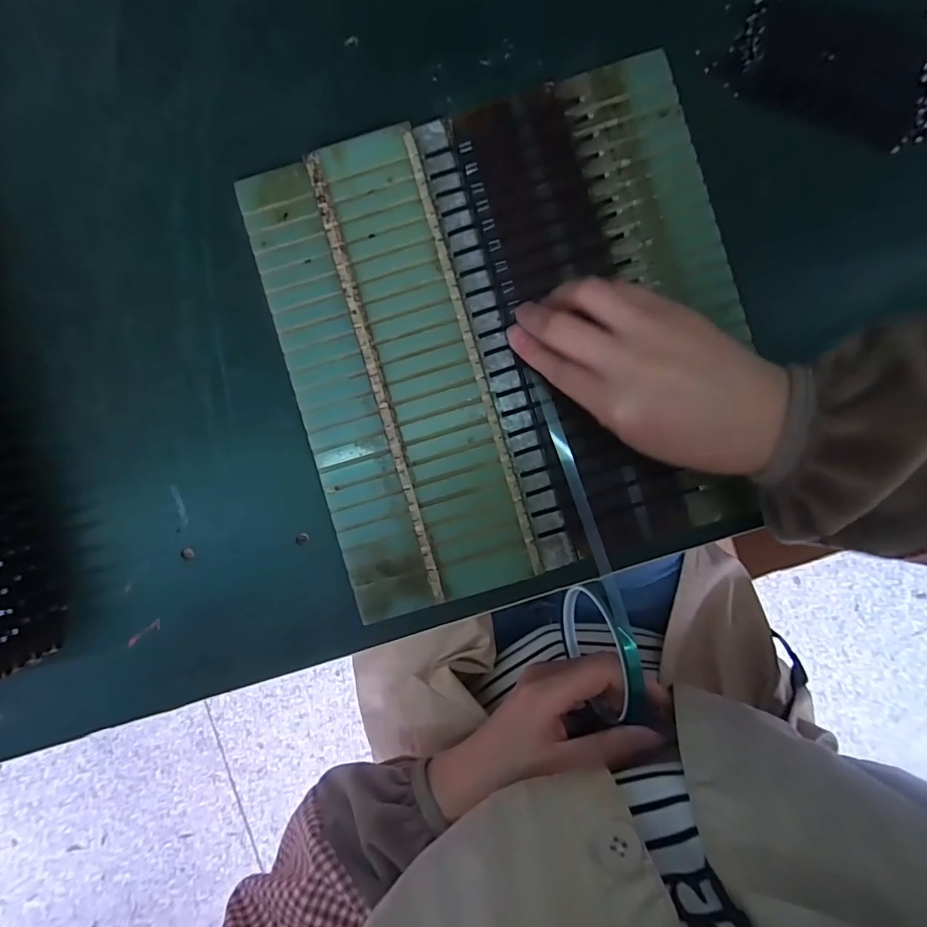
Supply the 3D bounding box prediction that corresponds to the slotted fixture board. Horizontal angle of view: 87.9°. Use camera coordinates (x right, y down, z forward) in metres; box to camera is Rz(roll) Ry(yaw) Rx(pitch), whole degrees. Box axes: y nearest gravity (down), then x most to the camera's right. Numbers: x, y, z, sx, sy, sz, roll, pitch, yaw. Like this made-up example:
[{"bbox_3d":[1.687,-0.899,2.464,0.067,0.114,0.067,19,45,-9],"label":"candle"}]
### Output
[{"bbox_3d":[0.029,-0.067,0.275,0.255,0.009,0.269,-16,90,2],"label":"slotted fixture board"}]

